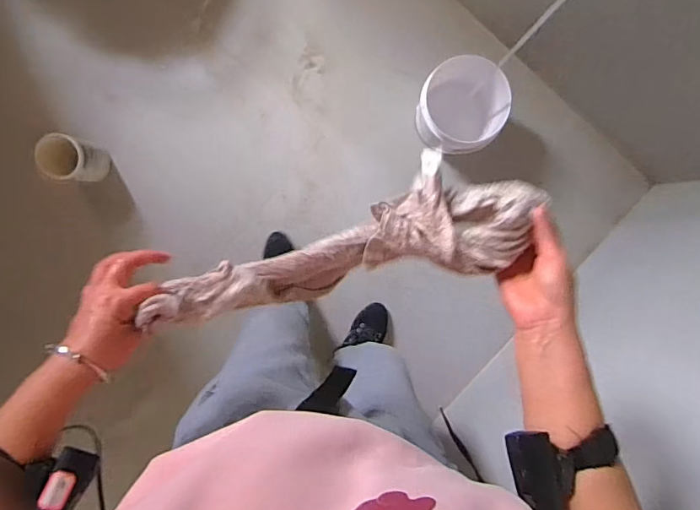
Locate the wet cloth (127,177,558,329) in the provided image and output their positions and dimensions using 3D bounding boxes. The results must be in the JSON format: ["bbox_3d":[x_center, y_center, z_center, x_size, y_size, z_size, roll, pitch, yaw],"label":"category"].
[{"bbox_3d":[-0.003,0.001,0.512,0.397,0.131,0.100,-15,93,6],"label":"wet cloth"}]

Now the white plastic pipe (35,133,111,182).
[{"bbox_3d":[-0.720,-0.248,1.239,0.114,0.160,0.119,5,93,-1],"label":"white plastic pipe"}]

